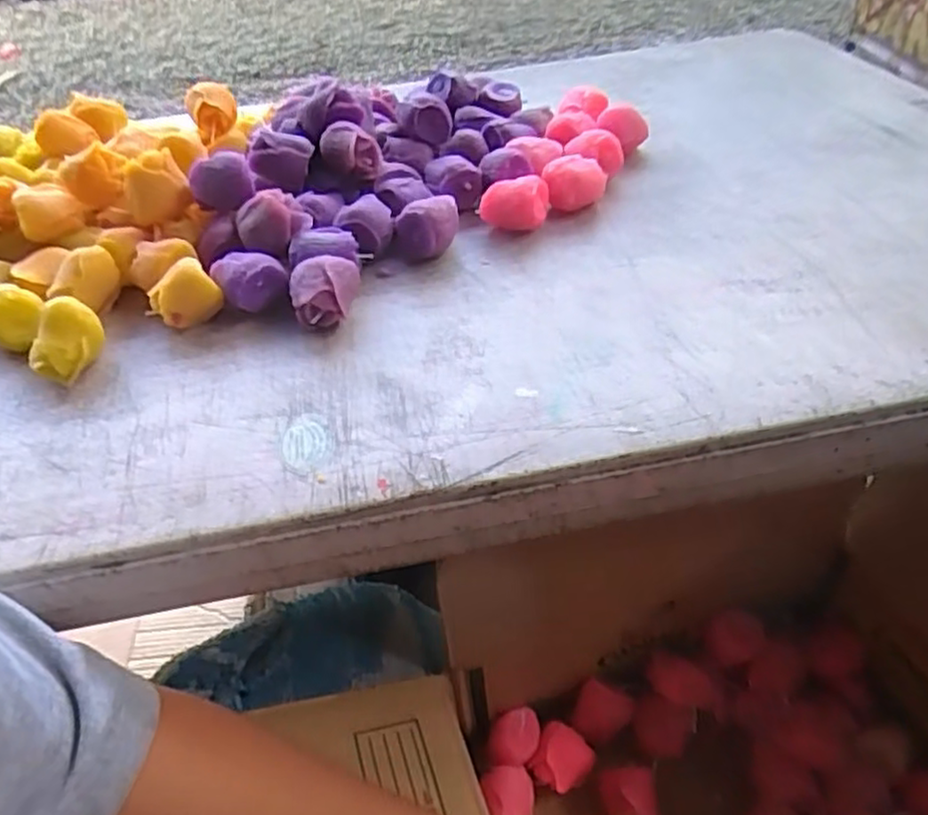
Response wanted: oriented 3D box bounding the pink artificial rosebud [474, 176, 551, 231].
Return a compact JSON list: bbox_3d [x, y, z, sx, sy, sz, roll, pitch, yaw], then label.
[{"bbox_3d":[0.035,-0.139,0.490,0.043,0.037,0.030,5,42,12],"label":"pink artificial rosebud"}]

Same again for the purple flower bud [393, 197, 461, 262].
[{"bbox_3d":[-0.024,-0.114,0.466,0.042,0.034,0.035,-6,41,0],"label":"purple flower bud"}]

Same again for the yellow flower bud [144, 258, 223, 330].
[{"bbox_3d":[-0.166,-0.063,0.425,0.035,0.037,0.030,-35,49,-29],"label":"yellow flower bud"}]

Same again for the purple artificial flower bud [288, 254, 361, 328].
[{"bbox_3d":[-0.082,-0.067,0.421,0.038,0.034,0.035,-5,41,1],"label":"purple artificial flower bud"}]

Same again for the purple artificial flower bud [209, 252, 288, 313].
[{"bbox_3d":[-0.130,-0.076,0.435,0.038,0.033,0.027,-23,44,-19],"label":"purple artificial flower bud"}]

